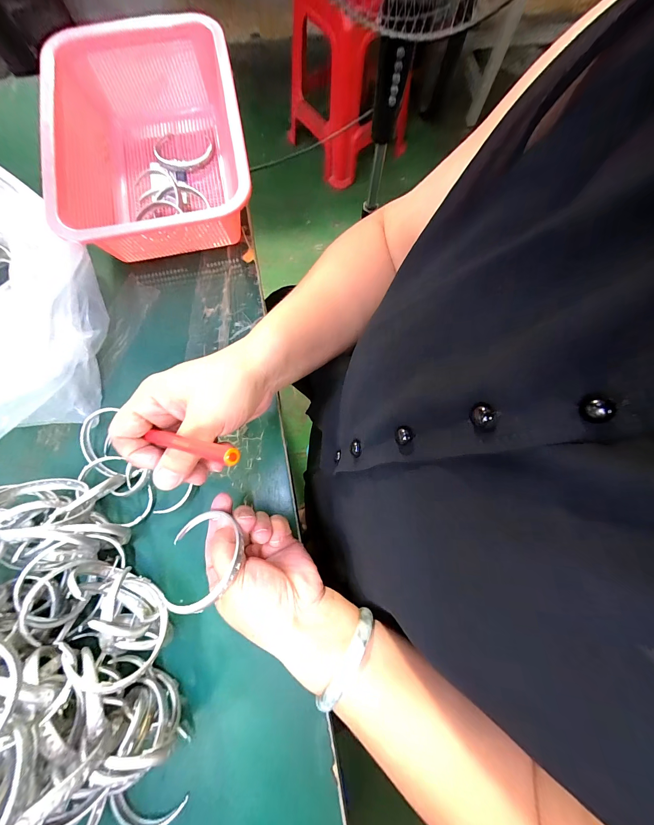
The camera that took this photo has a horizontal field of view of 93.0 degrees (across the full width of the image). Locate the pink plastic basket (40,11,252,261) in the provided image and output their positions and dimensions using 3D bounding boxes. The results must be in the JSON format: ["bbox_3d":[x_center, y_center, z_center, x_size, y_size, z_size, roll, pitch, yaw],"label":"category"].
[{"bbox_3d":[-0.184,-0.290,0.343,0.184,0.095,0.257,-11,76,-4],"label":"pink plastic basket"}]

